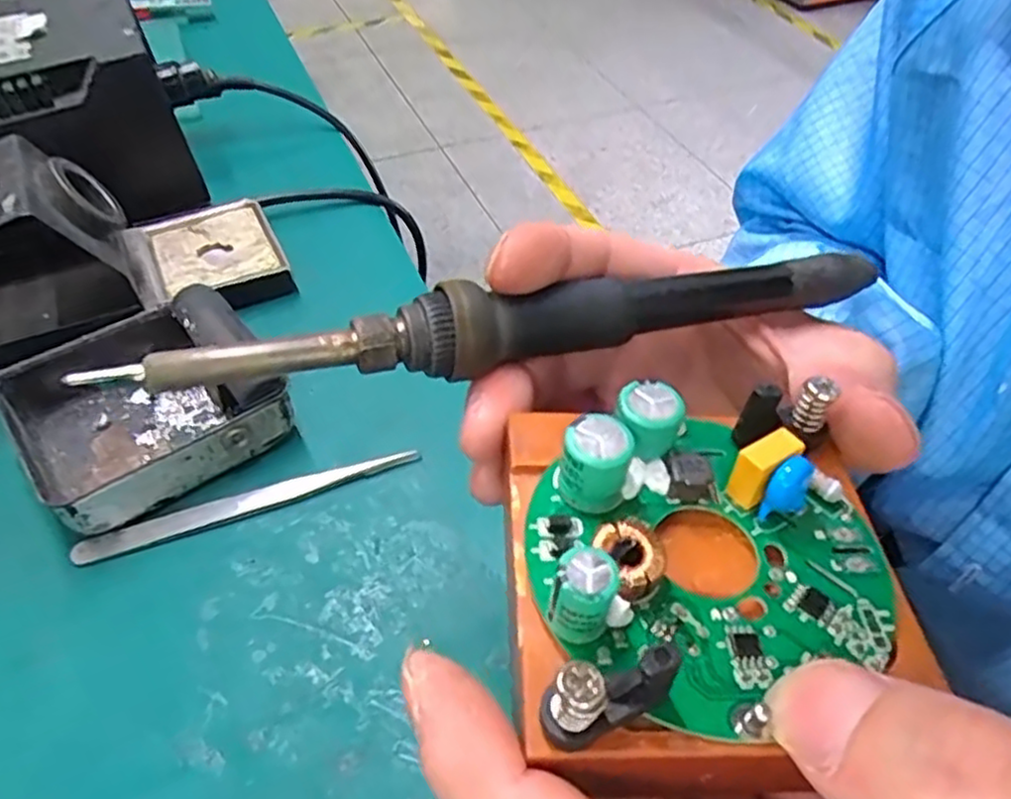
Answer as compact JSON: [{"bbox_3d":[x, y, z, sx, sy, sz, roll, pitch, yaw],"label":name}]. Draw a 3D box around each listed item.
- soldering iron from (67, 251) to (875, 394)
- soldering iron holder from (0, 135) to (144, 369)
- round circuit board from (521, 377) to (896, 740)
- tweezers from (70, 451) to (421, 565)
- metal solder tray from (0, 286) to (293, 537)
[{"bbox_3d":[0.006,-0.019,0.168,0.185,0.014,0.014,-10,48,-17],"label":"soldering iron"},{"bbox_3d":[-0.219,-0.061,0.313,0.096,0.070,0.069,-21,51,-21],"label":"soldering iron holder"},{"bbox_3d":[0.035,0.024,0.127,0.059,0.015,0.060,2,47,-2],"label":"round circuit board"},{"bbox_3d":[-0.097,0.037,0.276,0.126,0.009,0.012,-17,51,-16],"label":"tweezers"},{"bbox_3d":[-0.145,0.000,0.288,0.092,0.038,0.090,-32,56,-26],"label":"metal solder tray"}]

